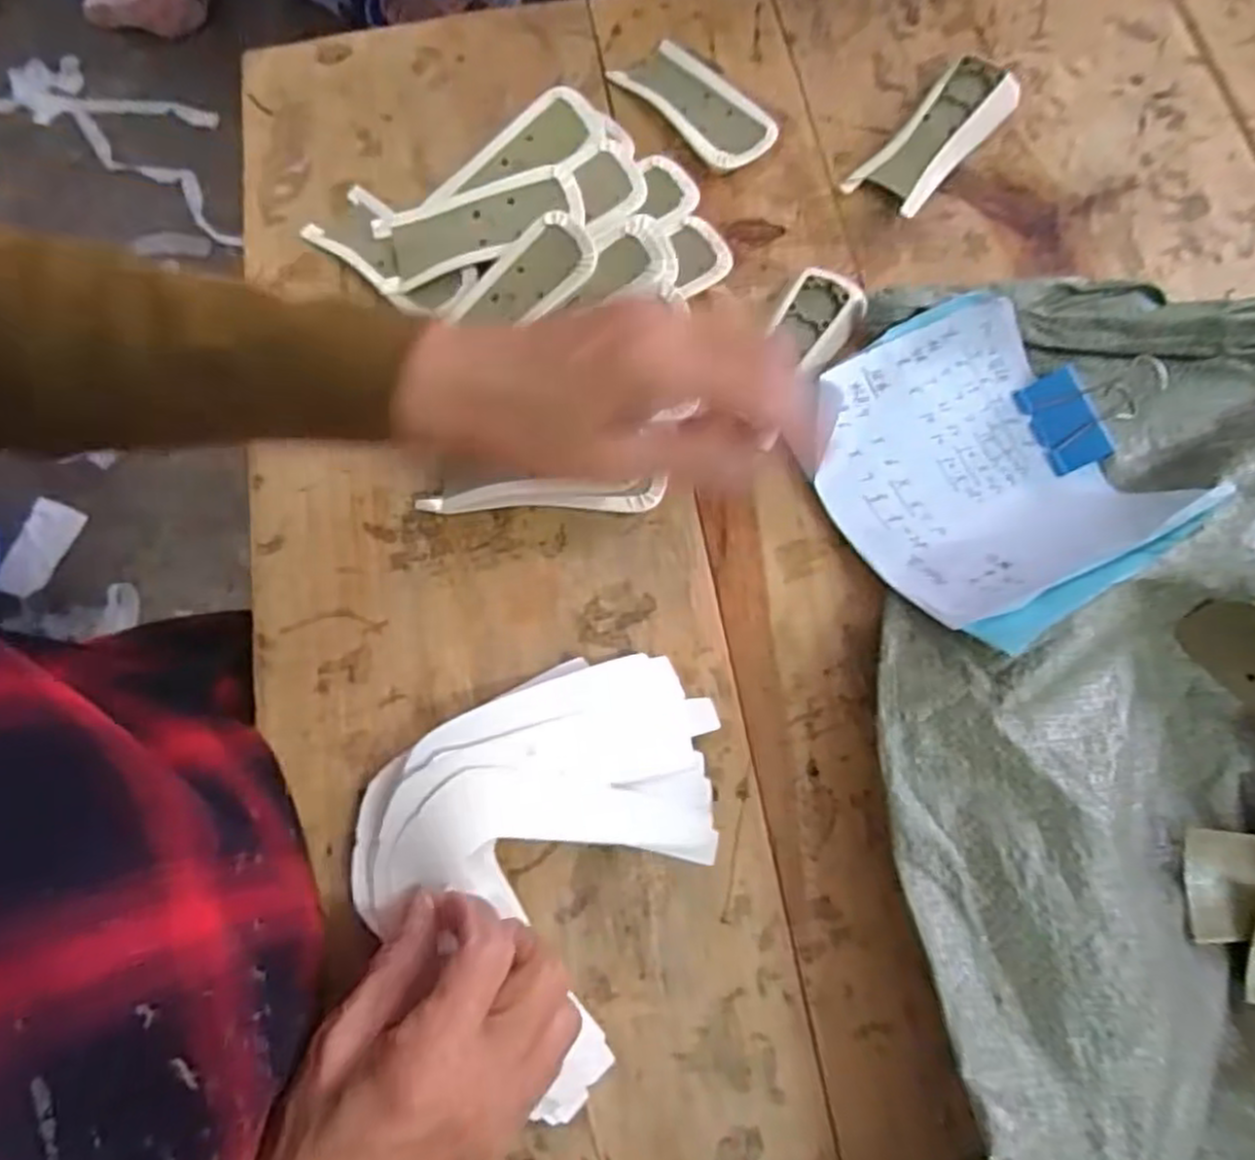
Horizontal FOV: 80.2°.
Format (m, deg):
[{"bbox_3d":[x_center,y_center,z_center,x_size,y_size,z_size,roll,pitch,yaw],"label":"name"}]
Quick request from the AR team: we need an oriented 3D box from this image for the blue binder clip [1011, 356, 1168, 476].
[{"bbox_3d":[0.245,-0.086,0.379,0.075,0.021,0.048,-14,72,-2],"label":"blue binder clip"}]

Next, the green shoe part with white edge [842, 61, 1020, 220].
[{"bbox_3d":[0.181,-0.262,0.442,0.043,0.027,0.107,41,78,14],"label":"green shoe part with white edge"}]

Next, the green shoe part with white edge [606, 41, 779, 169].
[{"bbox_3d":[0.041,-0.294,0.460,0.047,0.019,0.114,-35,74,-8],"label":"green shoe part with white edge"}]

